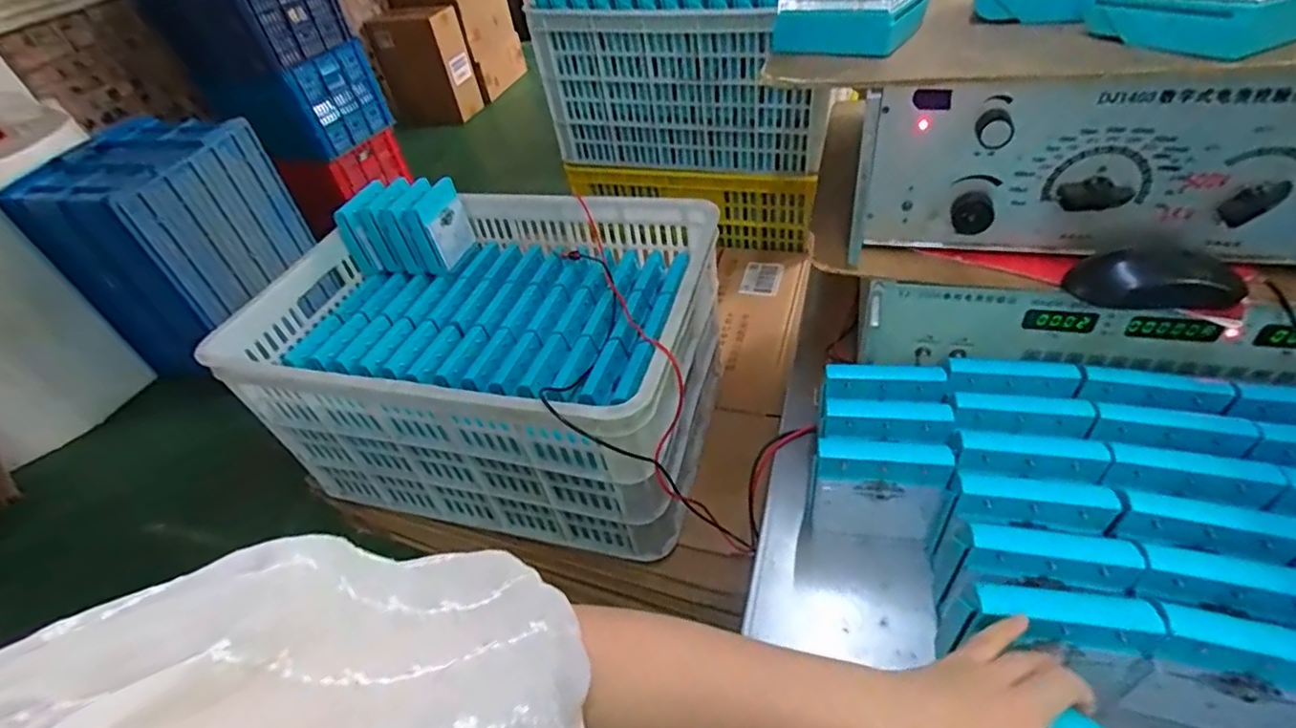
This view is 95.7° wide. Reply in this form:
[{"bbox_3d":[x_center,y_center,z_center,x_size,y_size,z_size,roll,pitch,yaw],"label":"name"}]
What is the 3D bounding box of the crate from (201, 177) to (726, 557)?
[{"bbox_3d":[-0.217,-0.014,0.875,0.606,0.320,0.432,9,43,14],"label":"crate"}]

